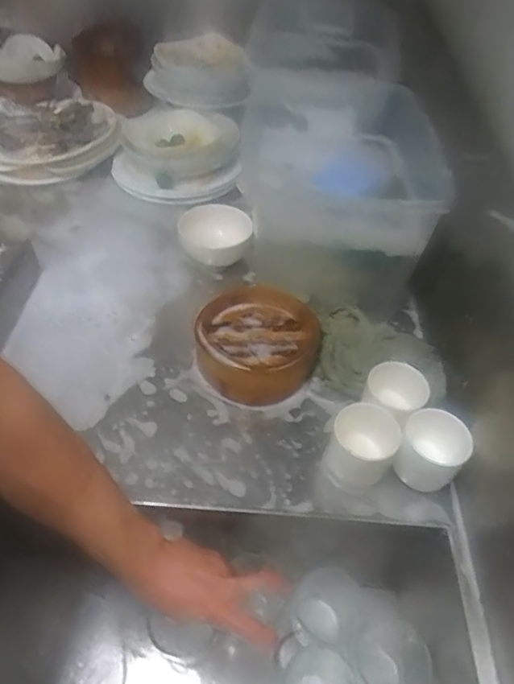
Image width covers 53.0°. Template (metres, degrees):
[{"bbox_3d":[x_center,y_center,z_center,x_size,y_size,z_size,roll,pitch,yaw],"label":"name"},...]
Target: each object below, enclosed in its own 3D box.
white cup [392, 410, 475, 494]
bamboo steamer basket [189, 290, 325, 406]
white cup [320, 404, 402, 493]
[{"bbox_3d":[0.179,0.115,0.535,0.062,0.066,0.059,2,49,-3],"label":"white cup"},{"bbox_3d":[0.005,-0.003,0.631,0.137,0.061,0.159,23,51,15],"label":"bamboo steamer basket"},{"bbox_3d":[0.105,0.110,0.531,0.067,0.069,0.061,2,49,-3],"label":"white cup"}]

